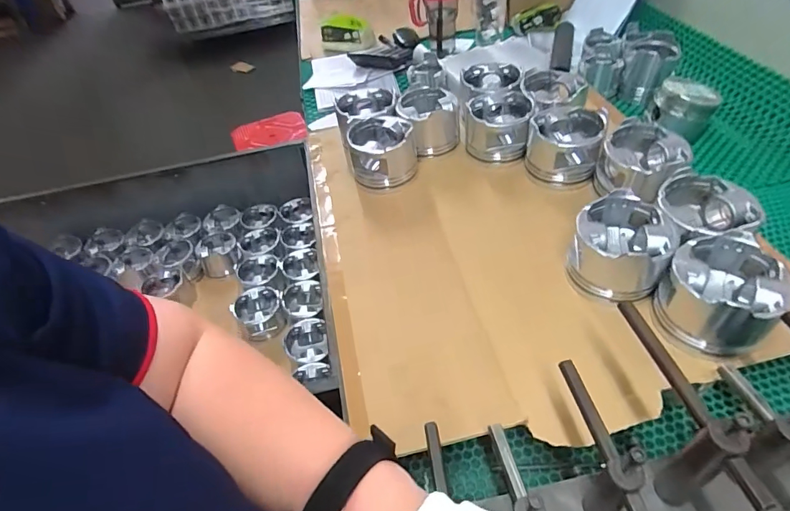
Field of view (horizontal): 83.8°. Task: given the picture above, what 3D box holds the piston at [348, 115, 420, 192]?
[{"bbox_3d":[-0.017,-0.162,0.675,0.098,0.070,0.100,-4,47,4],"label":"piston"}]

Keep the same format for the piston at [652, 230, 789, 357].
[{"bbox_3d":[0.324,0.039,0.448,0.091,0.082,0.099,-4,47,4],"label":"piston"}]

